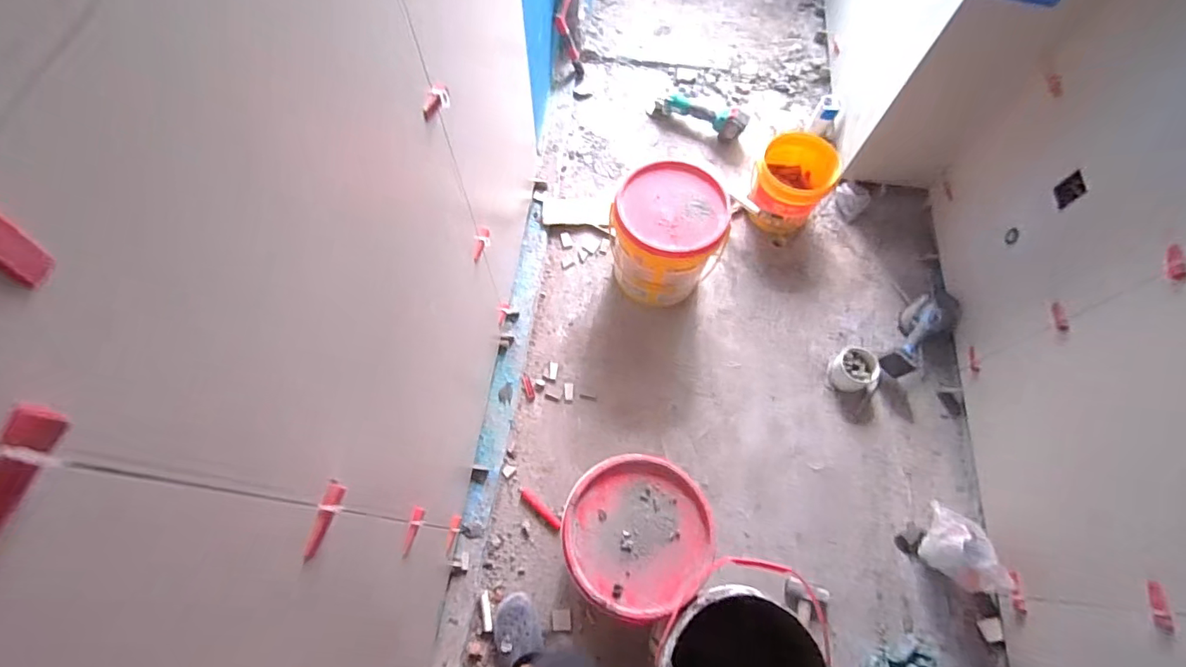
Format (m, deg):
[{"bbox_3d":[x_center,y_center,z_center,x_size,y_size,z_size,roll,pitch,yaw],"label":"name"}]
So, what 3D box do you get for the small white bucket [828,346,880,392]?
[{"bbox_3d":[0.778,0.106,1.485,0.135,0.104,0.126,1,66,-1],"label":"small white bucket"}]

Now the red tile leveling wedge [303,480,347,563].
[{"bbox_3d":[-0.309,0.215,0.578,0.018,0.017,0.085,13,67,4],"label":"red tile leveling wedge"}]

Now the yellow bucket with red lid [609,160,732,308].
[{"bbox_3d":[0.221,-0.280,1.503,0.298,0.345,0.293,1,66,-1],"label":"yellow bucket with red lid"}]

